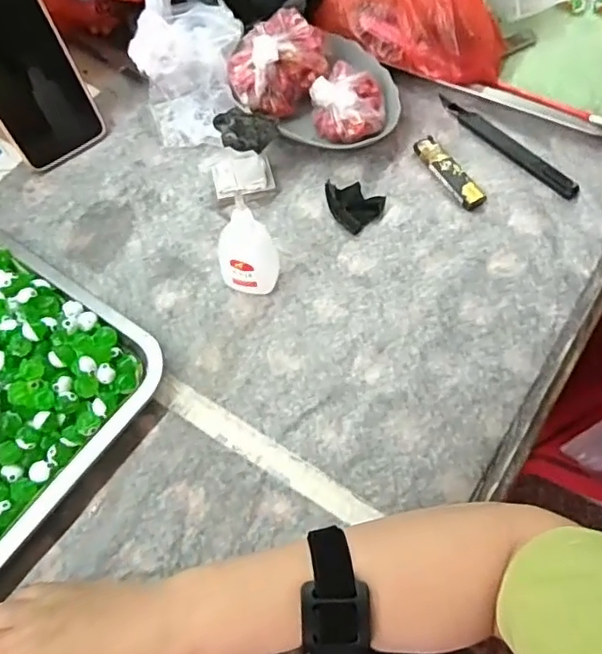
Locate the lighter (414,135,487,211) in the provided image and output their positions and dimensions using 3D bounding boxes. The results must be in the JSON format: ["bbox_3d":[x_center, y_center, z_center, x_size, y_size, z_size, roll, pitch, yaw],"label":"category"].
[{"bbox_3d":[0.127,-0.133,0.505,0.020,0.012,0.080,-30,69,-13],"label":"lighter"}]

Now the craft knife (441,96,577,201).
[{"bbox_3d":[0.181,-0.161,0.518,0.020,0.010,0.149,-39,71,-17],"label":"craft knife"}]

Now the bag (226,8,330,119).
[{"bbox_3d":[-0.021,-0.233,0.519,0.088,0.050,0.062,-33,69,-14],"label":"bag"}]

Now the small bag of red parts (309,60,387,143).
[{"bbox_3d":[0.043,-0.199,0.522,0.069,0.043,0.069,21,67,9],"label":"small bag of red parts"}]

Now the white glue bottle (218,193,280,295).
[{"bbox_3d":[-0.039,-0.056,0.427,0.043,0.089,0.027,20,66,9],"label":"white glue bottle"}]

